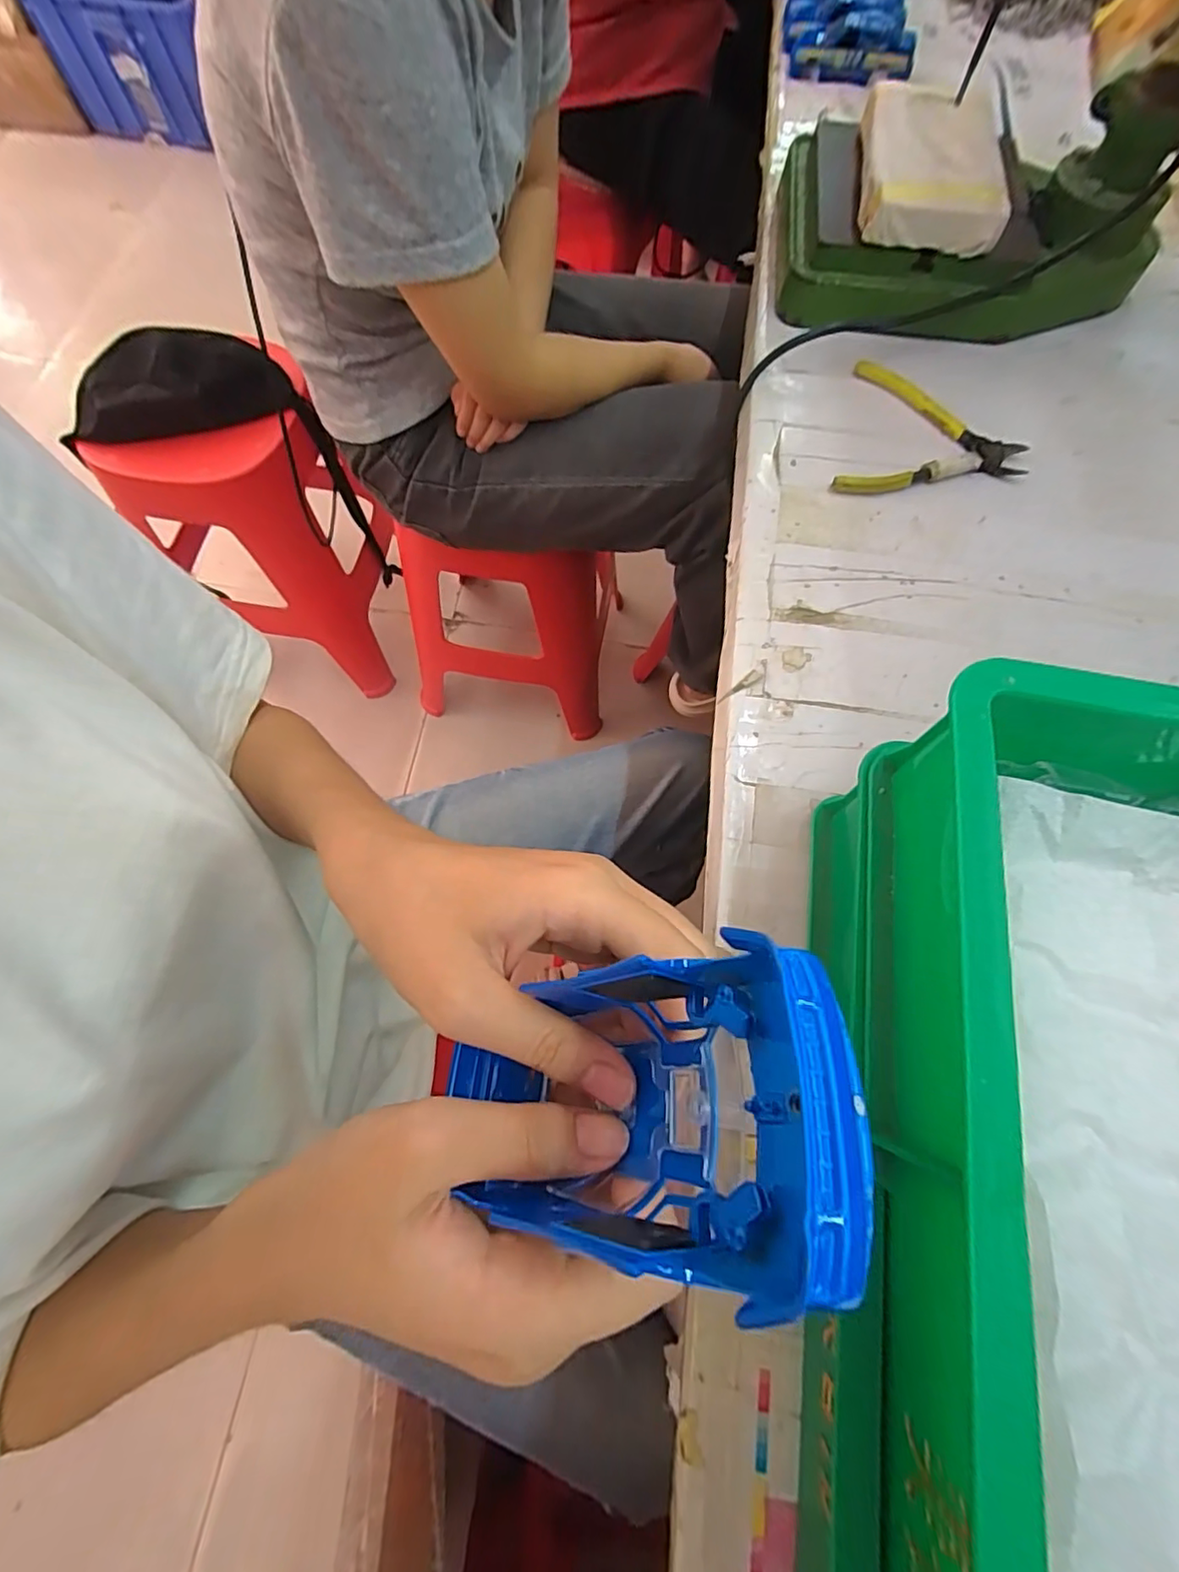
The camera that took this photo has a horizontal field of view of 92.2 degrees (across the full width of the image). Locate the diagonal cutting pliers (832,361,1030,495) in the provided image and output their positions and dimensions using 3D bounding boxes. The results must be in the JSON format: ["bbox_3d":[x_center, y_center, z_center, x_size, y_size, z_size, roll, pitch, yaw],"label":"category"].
[{"bbox_3d":[0.269,-0.266,0.443,0.137,0.011,0.136,17,71,4],"label":"diagonal cutting pliers"}]

